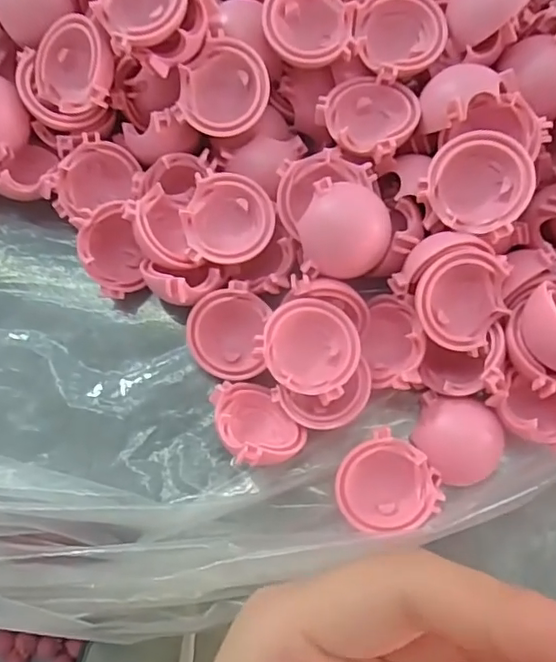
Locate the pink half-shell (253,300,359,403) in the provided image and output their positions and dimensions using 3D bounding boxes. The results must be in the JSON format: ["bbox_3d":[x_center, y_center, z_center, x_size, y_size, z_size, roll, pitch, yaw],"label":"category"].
[{"bbox_3d":[0.010,0.005,0.174,0.029,0.011,0.028,0,77,-2],"label":"pink half-shell"}]

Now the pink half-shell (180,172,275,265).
[{"bbox_3d":[-0.016,-0.035,0.185,0.028,0.013,0.029,-1,77,-2],"label":"pink half-shell"}]

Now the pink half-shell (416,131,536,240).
[{"bbox_3d":[0.061,-0.044,0.170,0.029,0.012,0.029,35,104,15],"label":"pink half-shell"}]

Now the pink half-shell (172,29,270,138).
[{"bbox_3d":[-0.017,-0.078,0.182,0.028,0.011,0.030,8,96,14],"label":"pink half-shell"}]

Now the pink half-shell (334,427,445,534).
[{"bbox_3d":[0.033,0.047,0.170,0.029,0.011,0.028,0,77,-2],"label":"pink half-shell"}]

